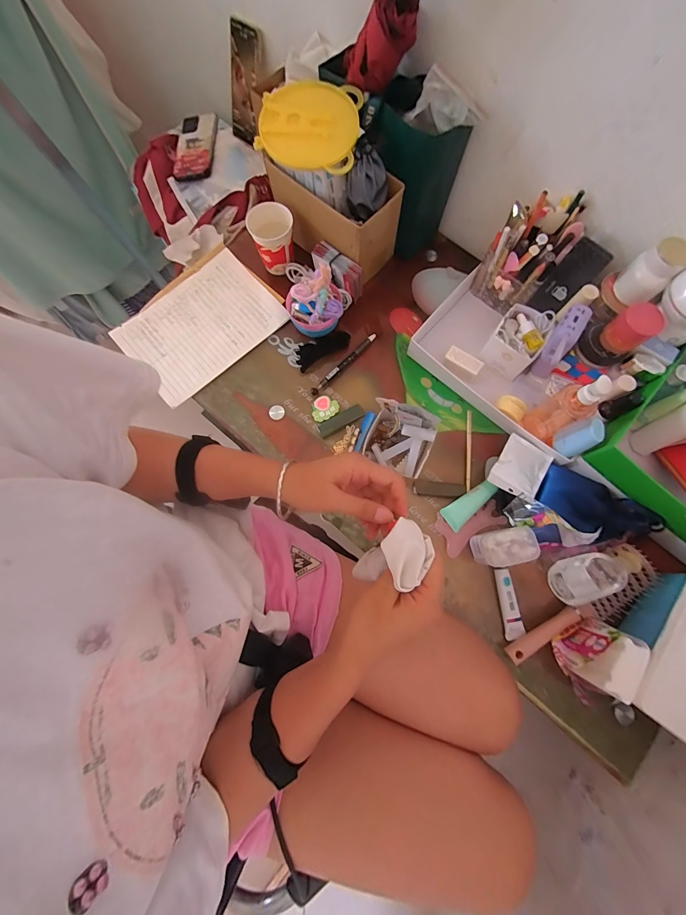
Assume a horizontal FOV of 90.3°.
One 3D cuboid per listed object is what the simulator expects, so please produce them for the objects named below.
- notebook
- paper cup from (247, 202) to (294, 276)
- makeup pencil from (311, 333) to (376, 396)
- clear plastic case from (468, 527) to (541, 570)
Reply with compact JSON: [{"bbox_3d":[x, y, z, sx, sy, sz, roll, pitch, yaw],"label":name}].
[{"bbox_3d":[-0.240,-0.232,0.590,0.257,0.021,0.186,-42,79,-7],"label":"notebook"},{"bbox_3d":[-0.118,-0.371,0.585,0.069,0.091,0.069,0,77,2],"label":"paper cup"},{"bbox_3d":[0.002,-0.158,0.573,0.149,0.008,0.011,-44,79,-8],"label":"makeup pencil"},{"bbox_3d":[0.218,0.123,0.467,0.070,0.063,0.045,-10,77,-1],"label":"clear plastic case"}]

